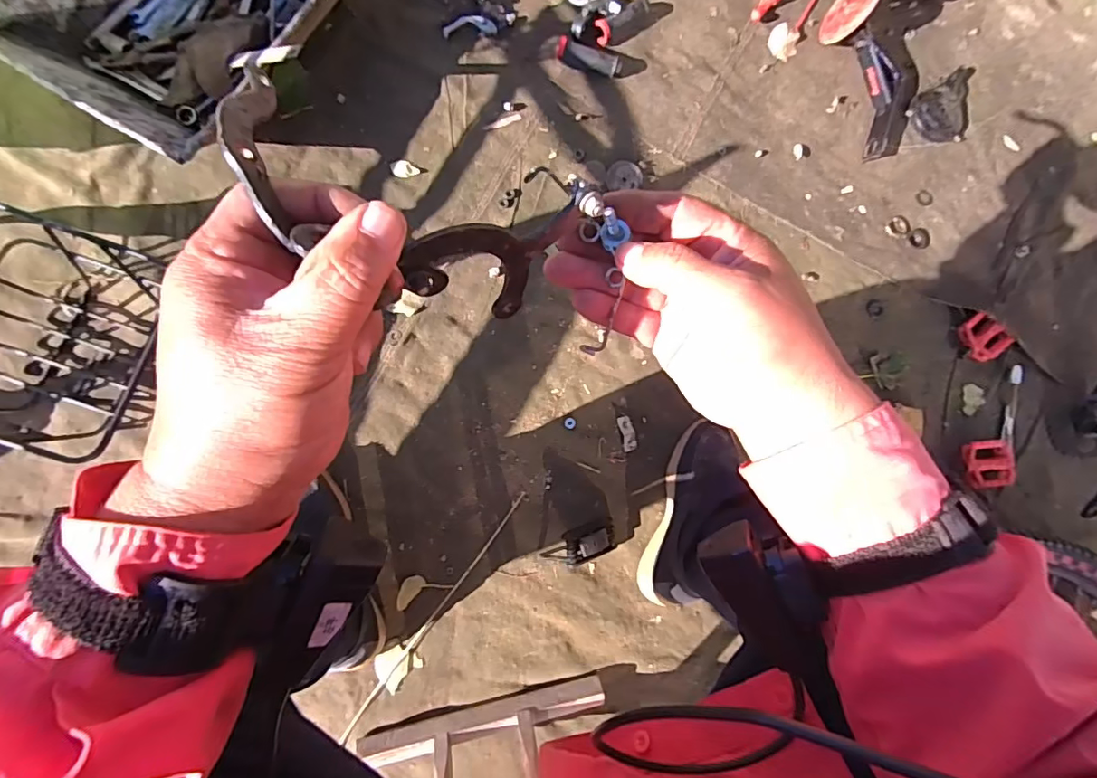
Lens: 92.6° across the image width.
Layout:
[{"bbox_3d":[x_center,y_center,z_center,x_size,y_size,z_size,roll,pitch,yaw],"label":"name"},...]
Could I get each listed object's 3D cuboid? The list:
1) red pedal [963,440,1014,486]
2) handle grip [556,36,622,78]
[{"bbox_3d":[0.722,0.123,0.857,0.079,0.022,0.075,1,83,-7],"label":"red pedal"},{"bbox_3d":[0.064,-0.525,0.834,0.105,0.025,0.035,21,81,-4],"label":"handle grip"}]

